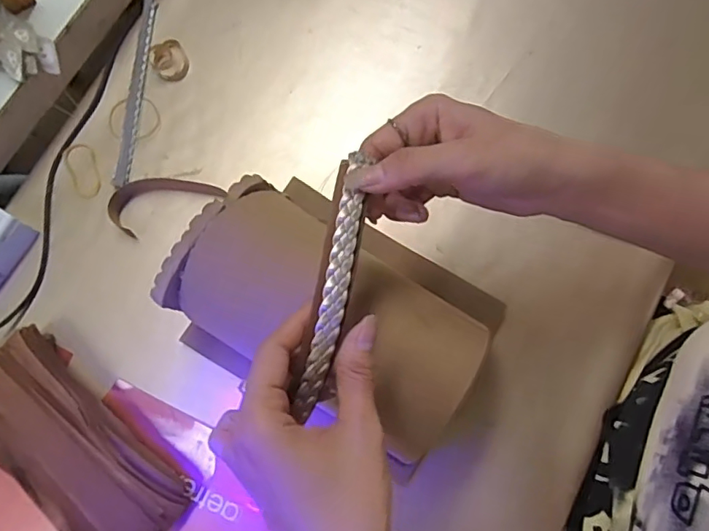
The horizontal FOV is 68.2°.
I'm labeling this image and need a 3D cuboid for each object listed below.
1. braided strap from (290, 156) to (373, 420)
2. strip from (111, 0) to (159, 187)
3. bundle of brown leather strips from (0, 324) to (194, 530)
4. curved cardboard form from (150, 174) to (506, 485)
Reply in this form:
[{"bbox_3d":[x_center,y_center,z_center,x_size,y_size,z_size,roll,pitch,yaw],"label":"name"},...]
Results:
[{"bbox_3d":[-0.010,0.010,0.274,0.019,0.015,0.131,11,84,2],"label":"braided strap"},{"bbox_3d":[-0.200,-0.162,0.482,0.014,0.005,0.188,3,77,2],"label":"strip"},{"bbox_3d":[-0.212,0.137,0.391,0.183,0.044,0.075,41,81,10],"label":"bundle of brown leather strips"},{"bbox_3d":[-0.008,0.035,0.375,0.218,0.117,0.158,30,79,8],"label":"curved cardboard form"}]

